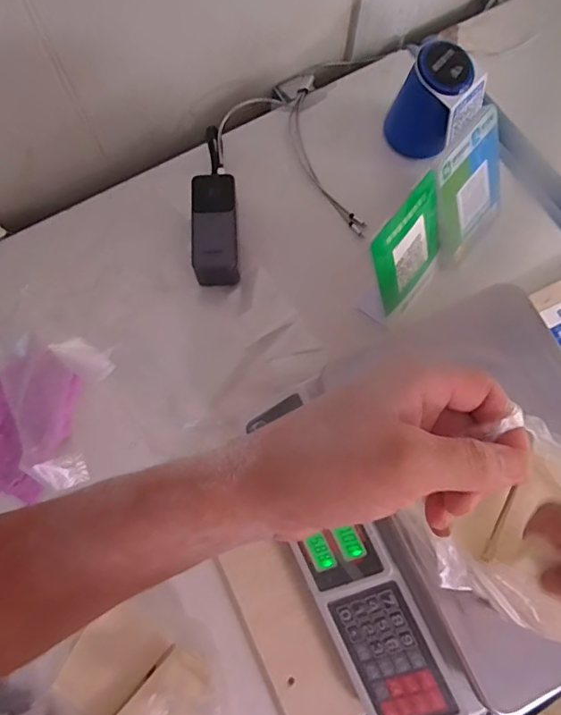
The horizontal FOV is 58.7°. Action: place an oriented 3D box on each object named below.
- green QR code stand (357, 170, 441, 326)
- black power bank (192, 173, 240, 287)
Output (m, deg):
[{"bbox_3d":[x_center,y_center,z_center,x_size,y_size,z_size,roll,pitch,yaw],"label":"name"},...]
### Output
[{"bbox_3d":[0.142,-0.113,0.549,0.057,0.137,0.115,37,76,10],"label":"green QR code stand"},{"bbox_3d":[-0.080,-0.159,0.617,0.055,0.046,0.139,-3,73,-2],"label":"black power bank"}]

